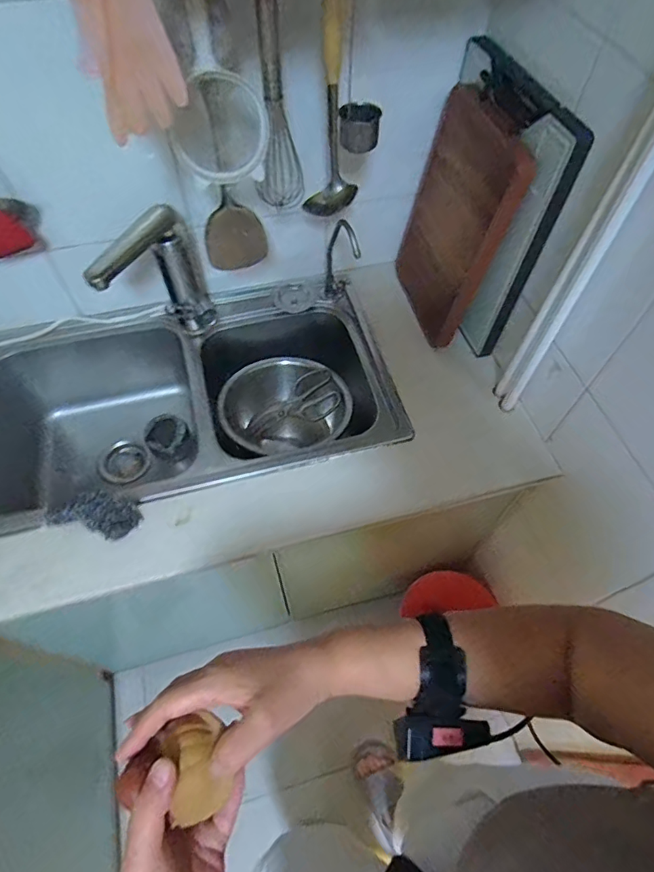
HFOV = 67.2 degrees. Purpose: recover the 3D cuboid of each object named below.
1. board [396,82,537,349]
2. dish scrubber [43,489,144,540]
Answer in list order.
[{"bbox_3d":[0.202,-0.347,0.834,0.034,0.364,0.205,-24,64,-28],"label":"board"},{"bbox_3d":[-0.343,0.116,0.725,0.129,0.035,0.058,9,57,-12],"label":"dish scrubber"}]

